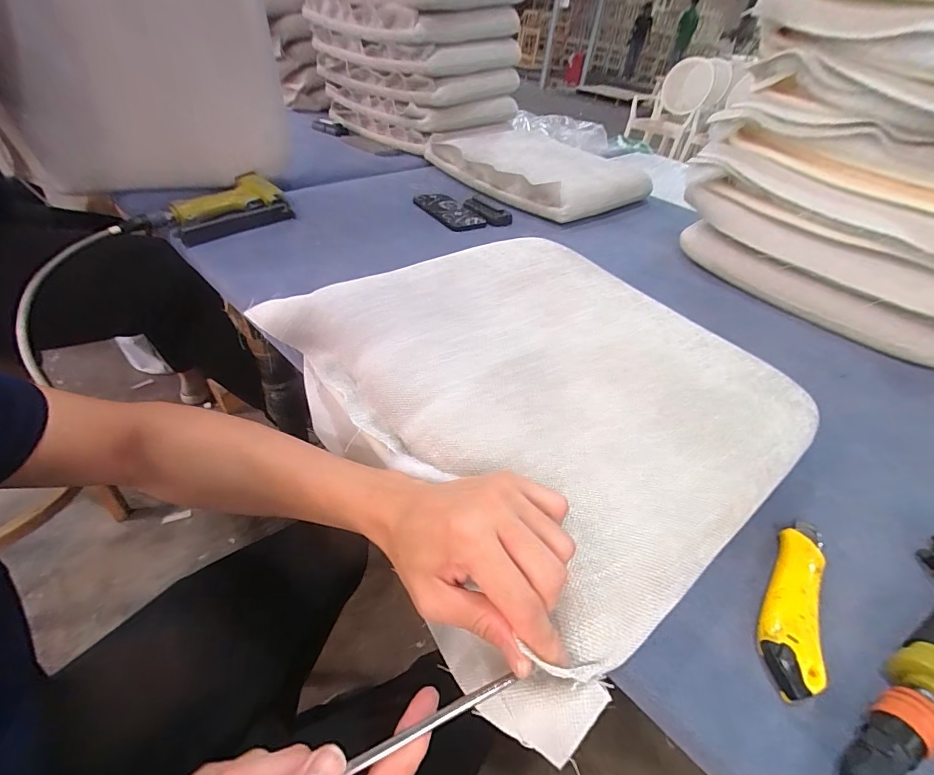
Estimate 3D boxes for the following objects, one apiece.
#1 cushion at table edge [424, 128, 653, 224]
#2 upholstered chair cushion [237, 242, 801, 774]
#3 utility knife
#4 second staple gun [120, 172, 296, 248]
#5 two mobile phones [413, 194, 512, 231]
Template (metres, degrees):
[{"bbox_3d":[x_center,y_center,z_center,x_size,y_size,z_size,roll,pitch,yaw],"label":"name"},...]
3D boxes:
[{"bbox_3d":[0.158,-0.508,0.954,0.340,0.071,0.439,-25,52,-30],"label":"cushion at table edge"},{"bbox_3d":[0.067,-0.002,0.431,0.407,0.086,0.432,-24,52,-30],"label":"upholstered chair cushion"},{"bbox_3d":[0.249,0.154,0.311,0.037,0.019,0.156,31,48,23],"label":"utility knife"},{"bbox_3d":[-0.408,-0.283,0.664,0.108,0.050,0.235,32,48,24],"label":"second staple gun"},{"bbox_3d":[-0.008,-0.348,0.800,0.128,0.020,0.164,-22,51,-28],"label":"two mobile phones"}]

